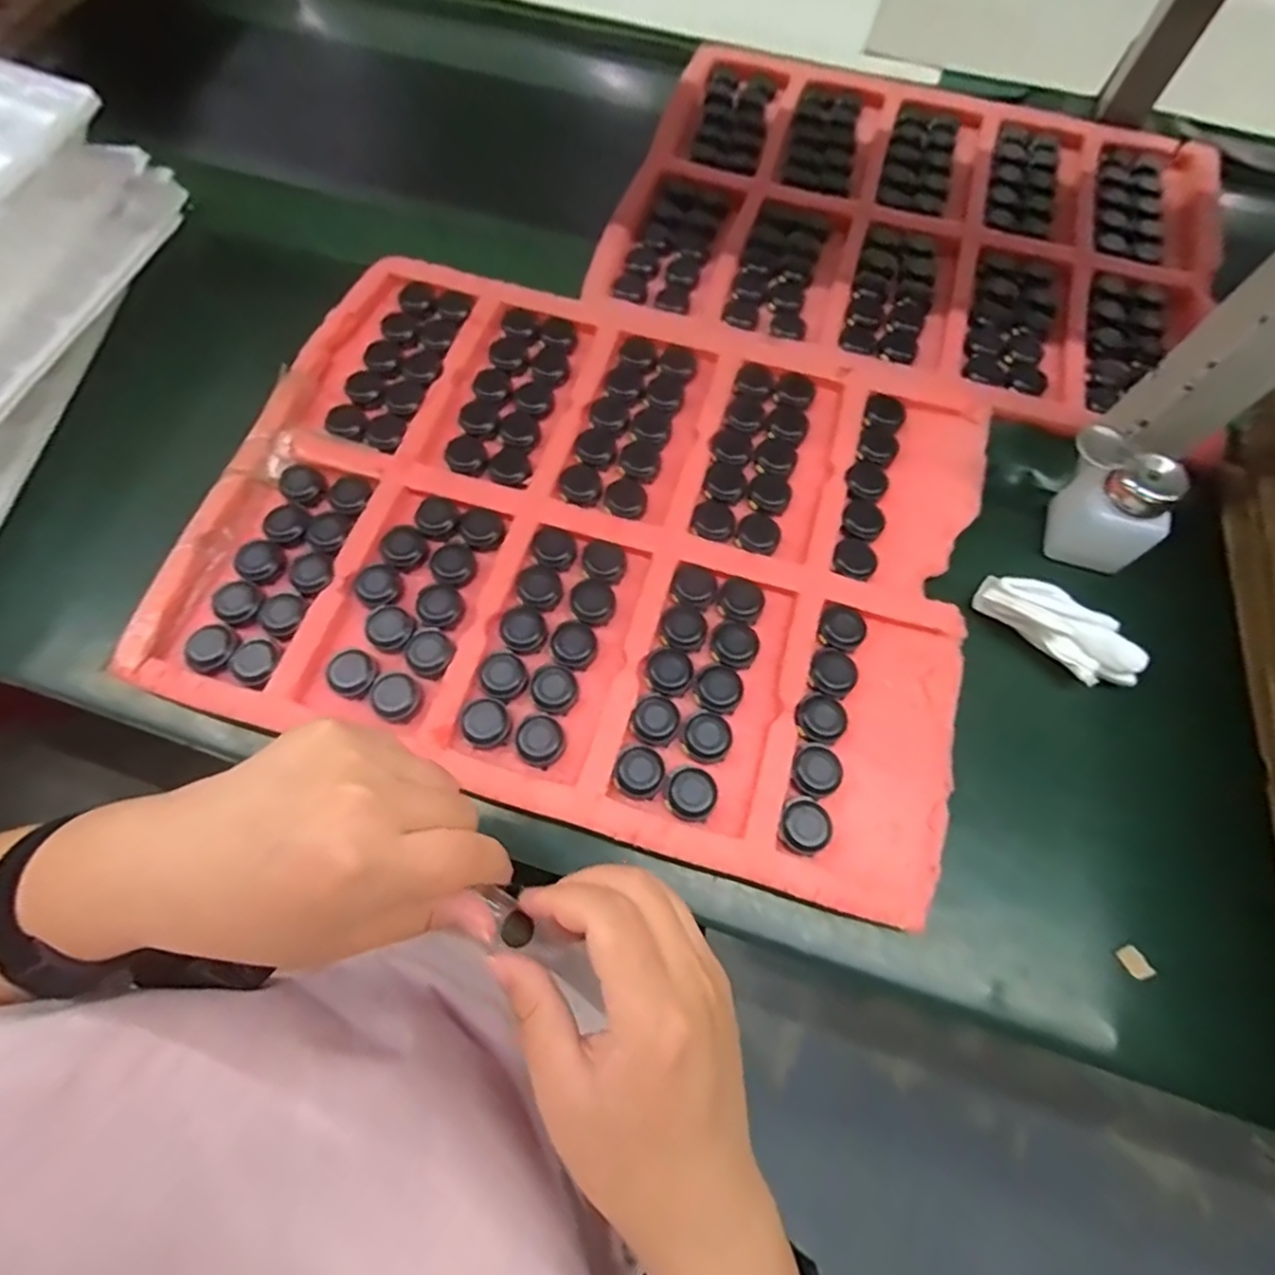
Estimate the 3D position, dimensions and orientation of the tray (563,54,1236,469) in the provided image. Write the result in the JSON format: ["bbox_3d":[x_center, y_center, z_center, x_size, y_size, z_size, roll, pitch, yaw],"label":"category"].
[{"bbox_3d":[0.247,-0.362,0.552,0.494,0.026,0.357,16,68,6],"label":"tray"}]

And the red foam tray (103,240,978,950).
[{"bbox_3d":[-0.028,-0.075,0.425,0.498,0.021,0.368,15,68,6],"label":"red foam tray"}]

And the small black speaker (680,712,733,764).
[{"bbox_3d":[0.042,0.059,0.376,0.028,0.009,0.030,0,67,0],"label":"small black speaker"}]

